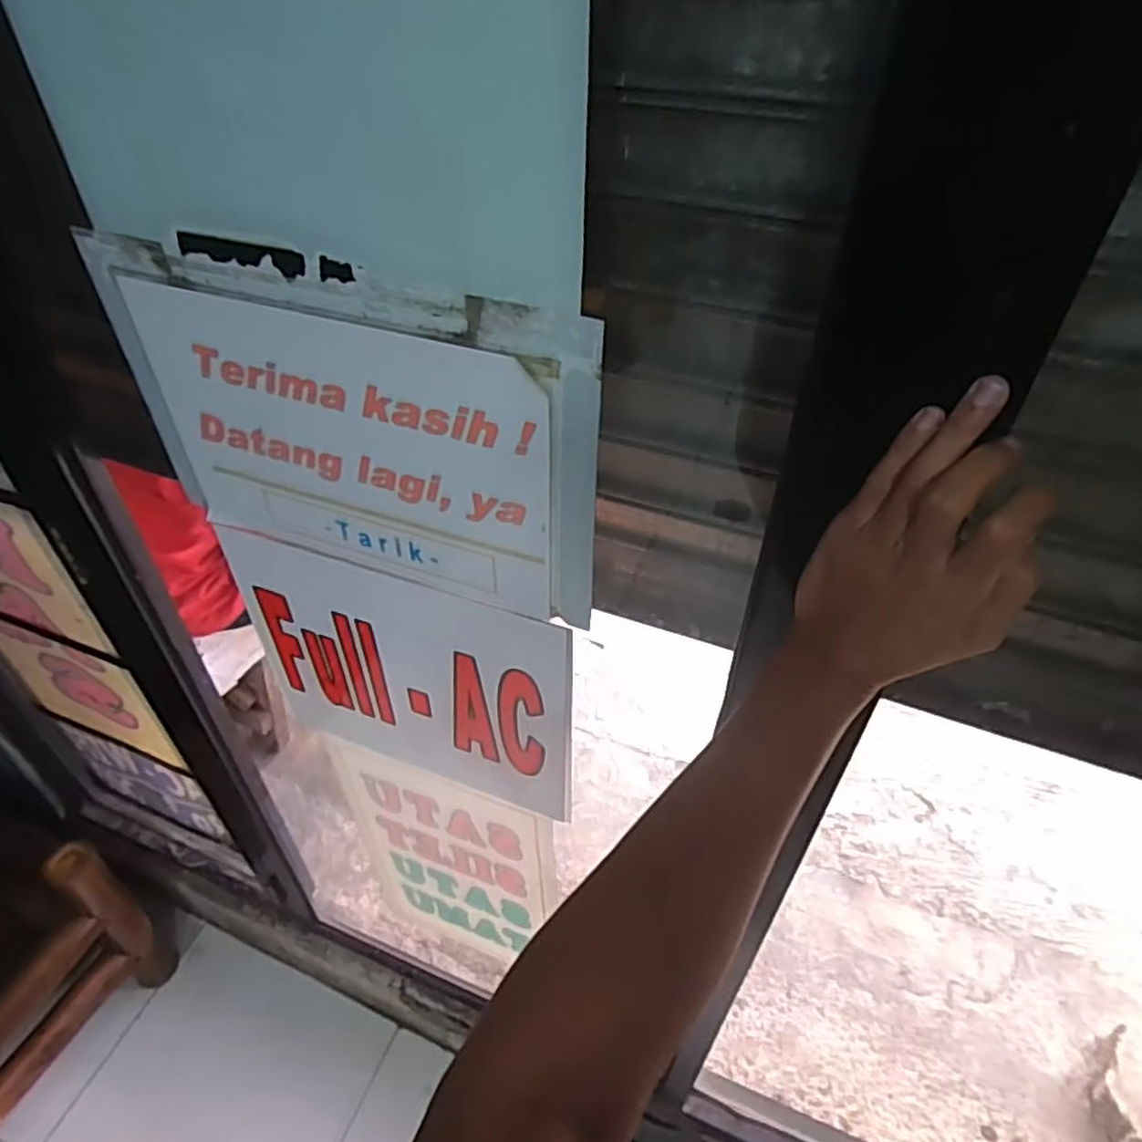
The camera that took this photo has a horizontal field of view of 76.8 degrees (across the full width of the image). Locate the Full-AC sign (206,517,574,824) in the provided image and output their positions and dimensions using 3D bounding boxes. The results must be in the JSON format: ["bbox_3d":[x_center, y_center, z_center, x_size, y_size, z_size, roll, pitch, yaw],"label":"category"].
[{"bbox_3d":[-0.163,0.115,0.717,0.349,0.310,0.008,15,43,16],"label":"Full-AC sign"}]

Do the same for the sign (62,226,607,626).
[{"bbox_3d":[-0.159,-0.095,0.526,0.374,0.236,0.013,14,45,15],"label":"sign"}]

